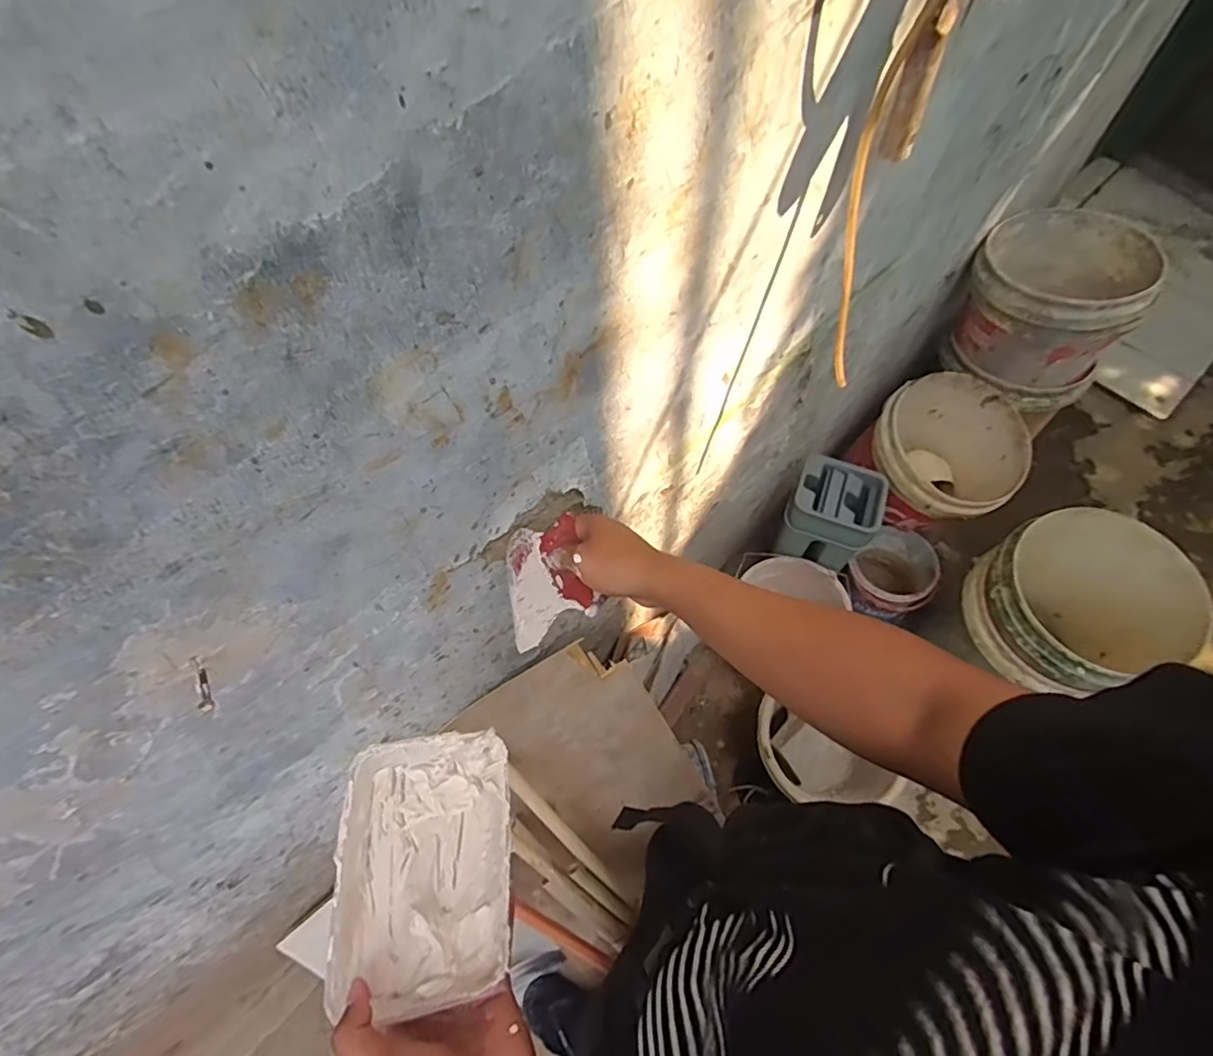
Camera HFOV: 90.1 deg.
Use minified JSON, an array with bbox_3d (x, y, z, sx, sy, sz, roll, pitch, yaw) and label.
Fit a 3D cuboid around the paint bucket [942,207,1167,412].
[{"bbox_3d":[0.940,-0.480,1.308,0.323,0.270,0.310,-1,62,2],"label":"paint bucket"}]

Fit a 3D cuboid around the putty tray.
[{"bbox_3d":[-0.127,0.240,0.439,0.118,0.049,0.163,-9,62,-2],"label":"putty tray"}]

